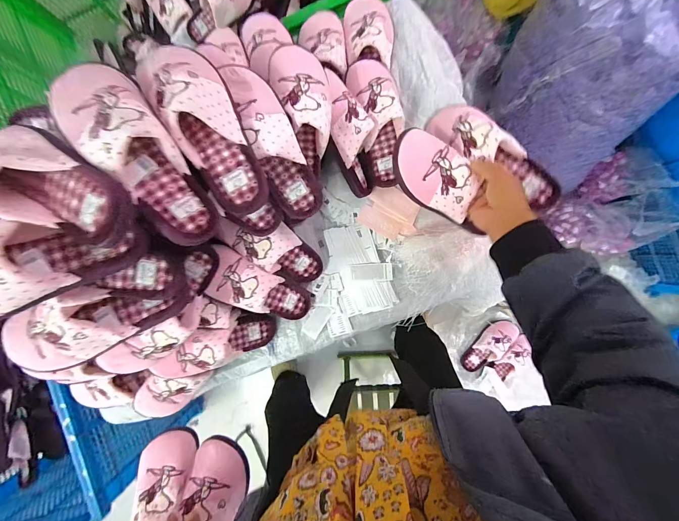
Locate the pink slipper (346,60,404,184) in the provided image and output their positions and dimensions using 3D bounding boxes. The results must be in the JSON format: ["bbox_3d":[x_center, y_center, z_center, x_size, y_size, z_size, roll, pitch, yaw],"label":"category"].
[{"bbox_3d":[0.083,-0.276,0.628,0.096,0.088,0.250,-11,111,3],"label":"pink slipper"}]

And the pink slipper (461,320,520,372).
[{"bbox_3d":[0.544,0.313,1.131,0.097,0.036,0.239,35,112,2],"label":"pink slipper"}]

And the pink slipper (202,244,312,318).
[{"bbox_3d":[-0.162,0.062,0.618,0.197,0.098,0.102,32,93,-40],"label":"pink slipper"}]

